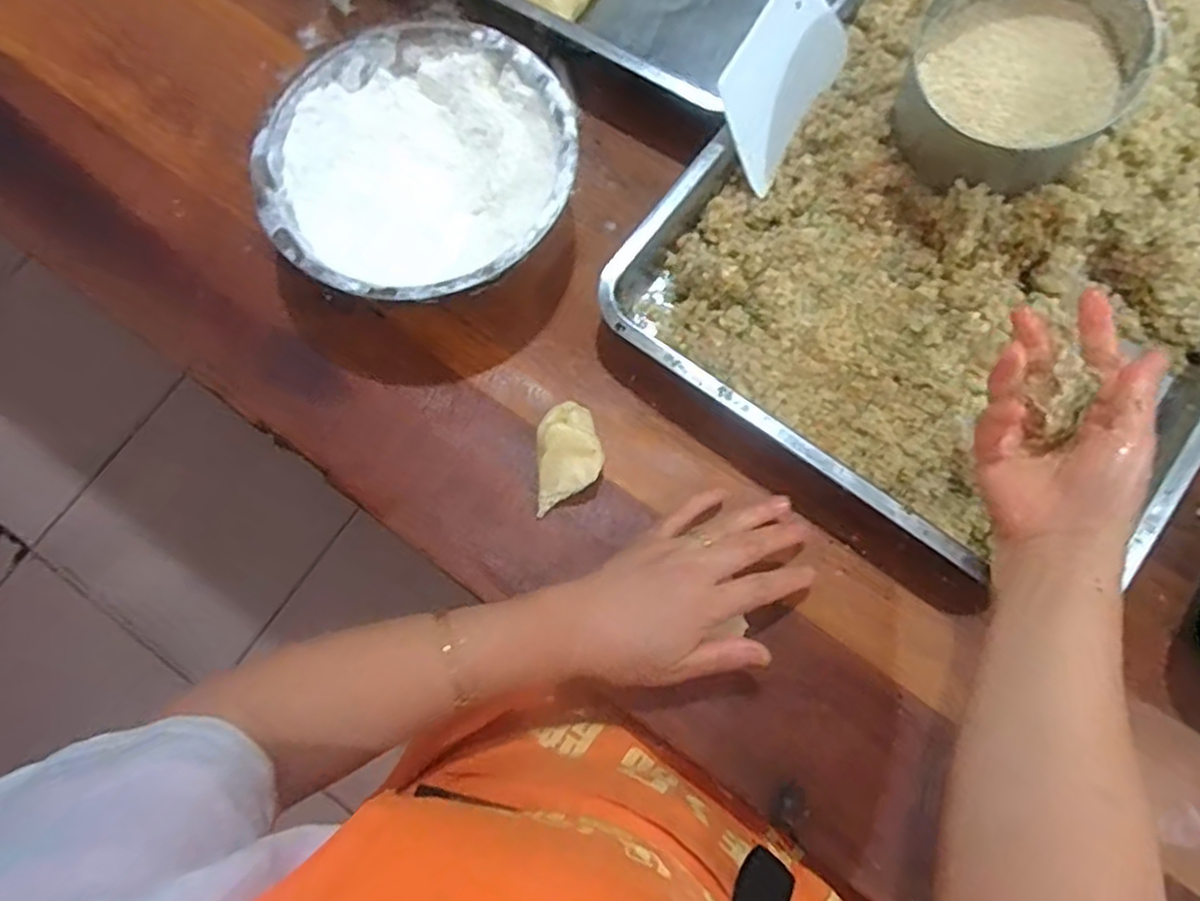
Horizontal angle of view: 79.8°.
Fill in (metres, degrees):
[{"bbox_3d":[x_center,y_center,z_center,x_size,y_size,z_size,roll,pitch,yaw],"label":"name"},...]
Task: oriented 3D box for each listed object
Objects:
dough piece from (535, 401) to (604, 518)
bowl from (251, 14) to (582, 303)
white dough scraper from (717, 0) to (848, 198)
[{"bbox_3d":[-0.021,0.005,0.514,0.045,0.034,0.075,-2,75,1],"label":"dough piece"},{"bbox_3d":[-0.129,-0.202,0.536,0.214,0.078,0.218,0,75,1],"label":"bowl"},{"bbox_3d":[0.137,-0.282,0.539,0.007,0.091,0.140,25,79,49],"label":"white dough scraper"}]

